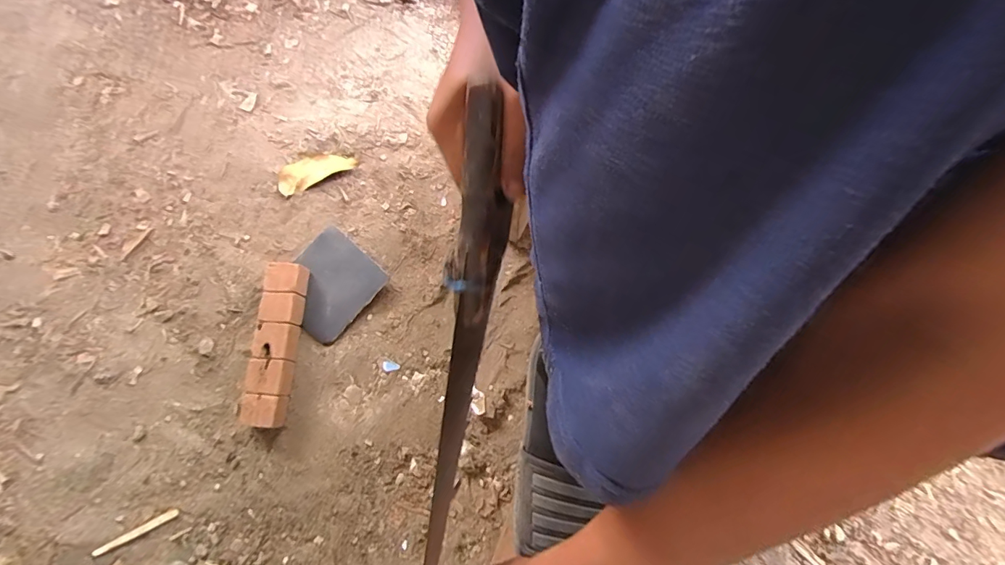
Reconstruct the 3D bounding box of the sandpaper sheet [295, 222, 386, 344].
[{"bbox_3d":[-0.218,0.000,0.565,0.111,0.009,0.114,38,75,13],"label":"sandpaper sheet"}]

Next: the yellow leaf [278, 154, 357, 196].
[{"bbox_3d":[-0.253,-0.155,0.610,0.101,0.008,0.045,-27,73,-9],"label":"yellow leaf"}]

